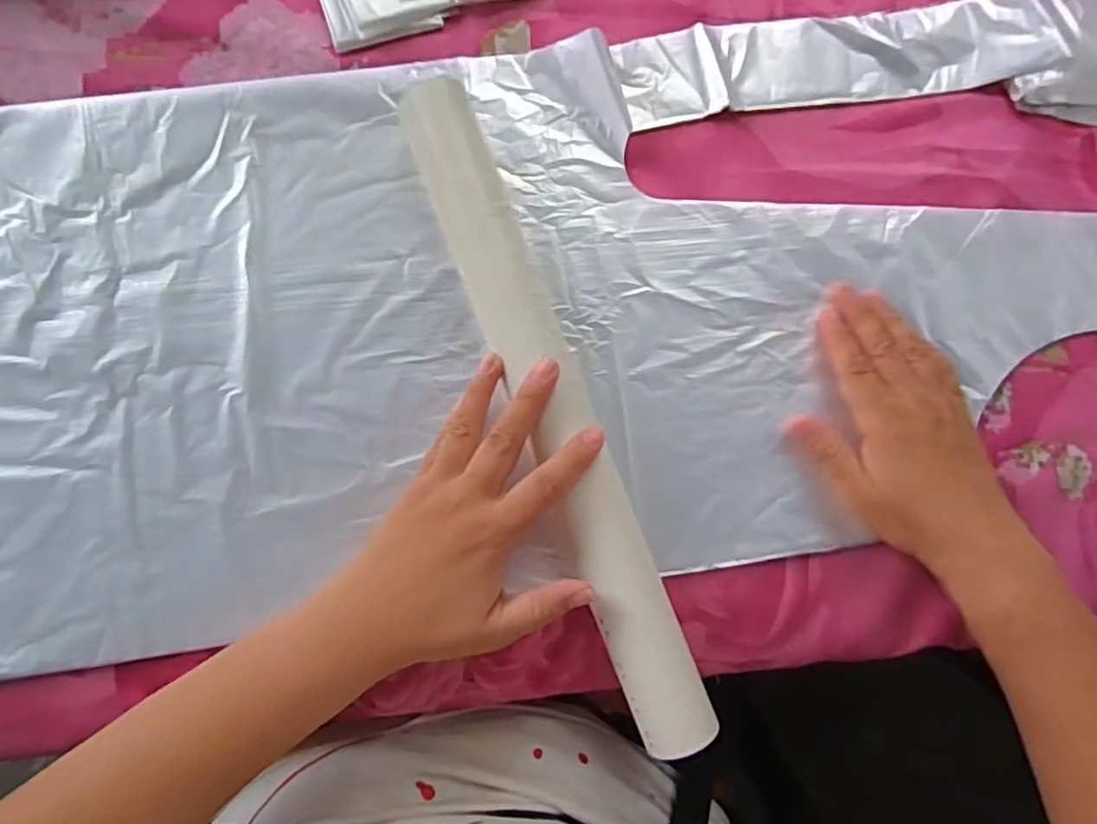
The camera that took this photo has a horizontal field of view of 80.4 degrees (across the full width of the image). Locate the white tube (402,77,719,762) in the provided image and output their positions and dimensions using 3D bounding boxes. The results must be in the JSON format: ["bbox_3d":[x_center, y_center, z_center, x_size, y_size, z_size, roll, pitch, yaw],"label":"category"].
[{"bbox_3d":[0.004,0.000,0.339,0.044,0.031,0.362,-21,86,-4],"label":"white tube"}]

